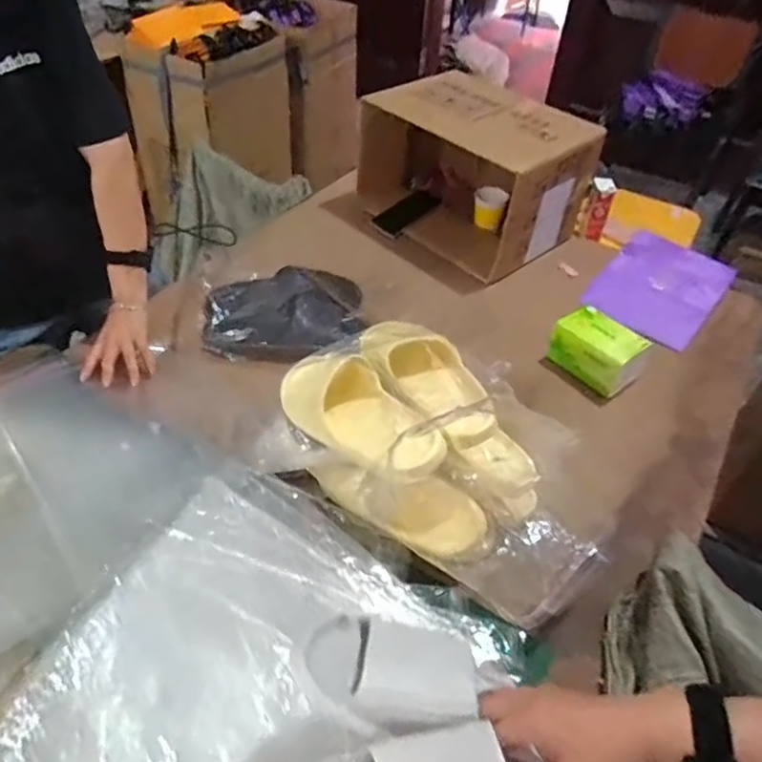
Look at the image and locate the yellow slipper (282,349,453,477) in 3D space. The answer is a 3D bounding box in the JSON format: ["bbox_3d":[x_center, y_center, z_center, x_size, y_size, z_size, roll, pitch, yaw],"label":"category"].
[{"bbox_3d":[-0.028,0.036,0.698,0.088,0.065,0.233,-32,55,-33],"label":"yellow slipper"}]

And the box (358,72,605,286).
[{"bbox_3d":[0.180,-0.417,1.242,0.416,0.297,0.256,36,52,29],"label":"box"}]

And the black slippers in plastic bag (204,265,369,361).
[{"bbox_3d":[-0.161,-0.118,1.019,0.268,0.071,0.186,-3,44,-8],"label":"black slippers in plastic bag"}]

